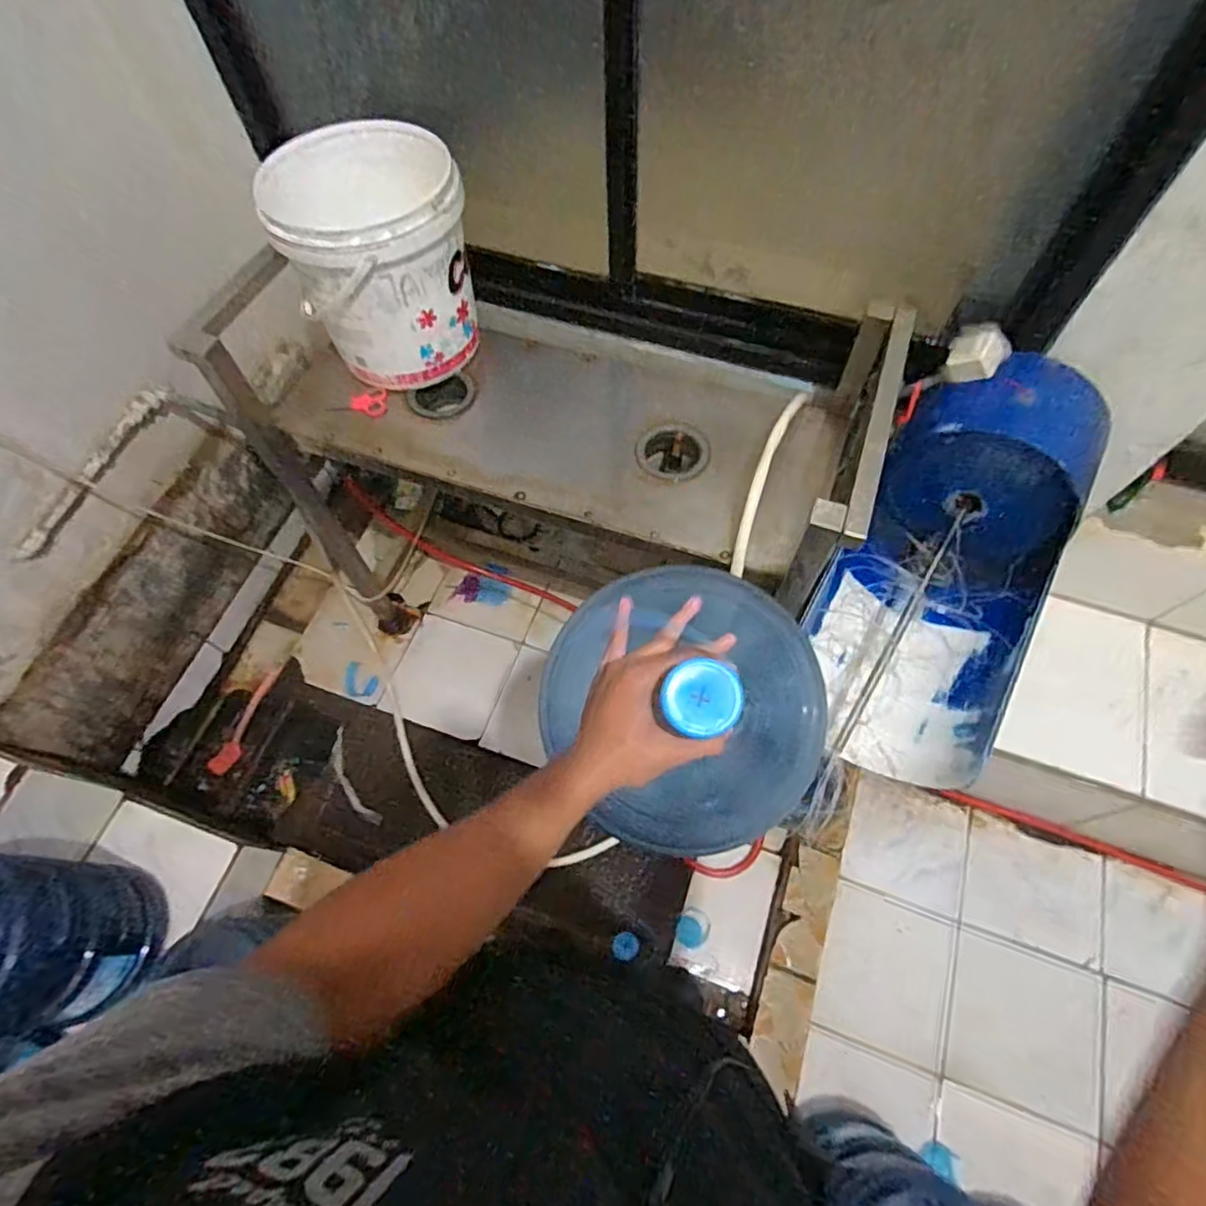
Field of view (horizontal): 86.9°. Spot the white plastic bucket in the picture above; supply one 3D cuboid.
[{"bbox_3d":[-0.388,-0.608,1.131,0.308,0.302,0.324,-21,65,-8],"label":"white plastic bucket"}]

